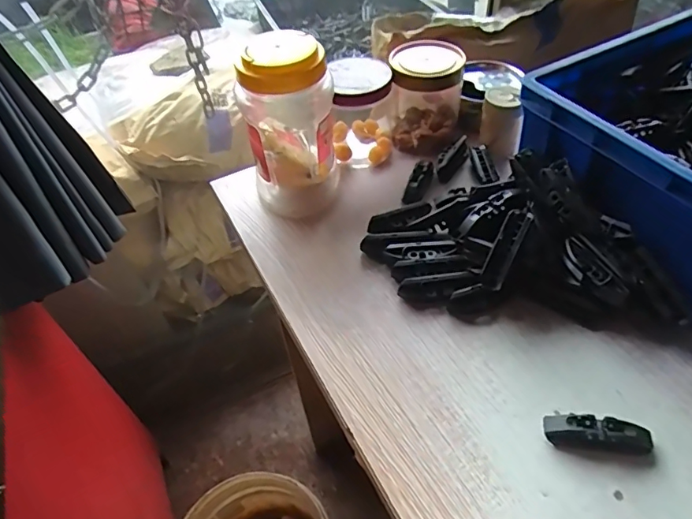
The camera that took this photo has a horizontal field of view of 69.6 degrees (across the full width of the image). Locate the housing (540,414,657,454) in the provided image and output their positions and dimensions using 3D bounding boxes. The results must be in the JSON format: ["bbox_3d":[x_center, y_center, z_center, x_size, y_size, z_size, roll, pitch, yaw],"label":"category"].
[{"bbox_3d":[0.183,0.127,0.361,0.071,0.018,0.021,2,48,8],"label":"housing"}]

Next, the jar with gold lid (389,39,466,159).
[{"bbox_3d":[0.097,-0.202,0.612,0.082,0.106,0.094,0,48,6],"label":"jar with gold lid"}]

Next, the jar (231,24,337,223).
[{"bbox_3d":[-0.058,-0.136,0.518,0.093,0.171,0.098,-3,48,3],"label":"jar"}]

